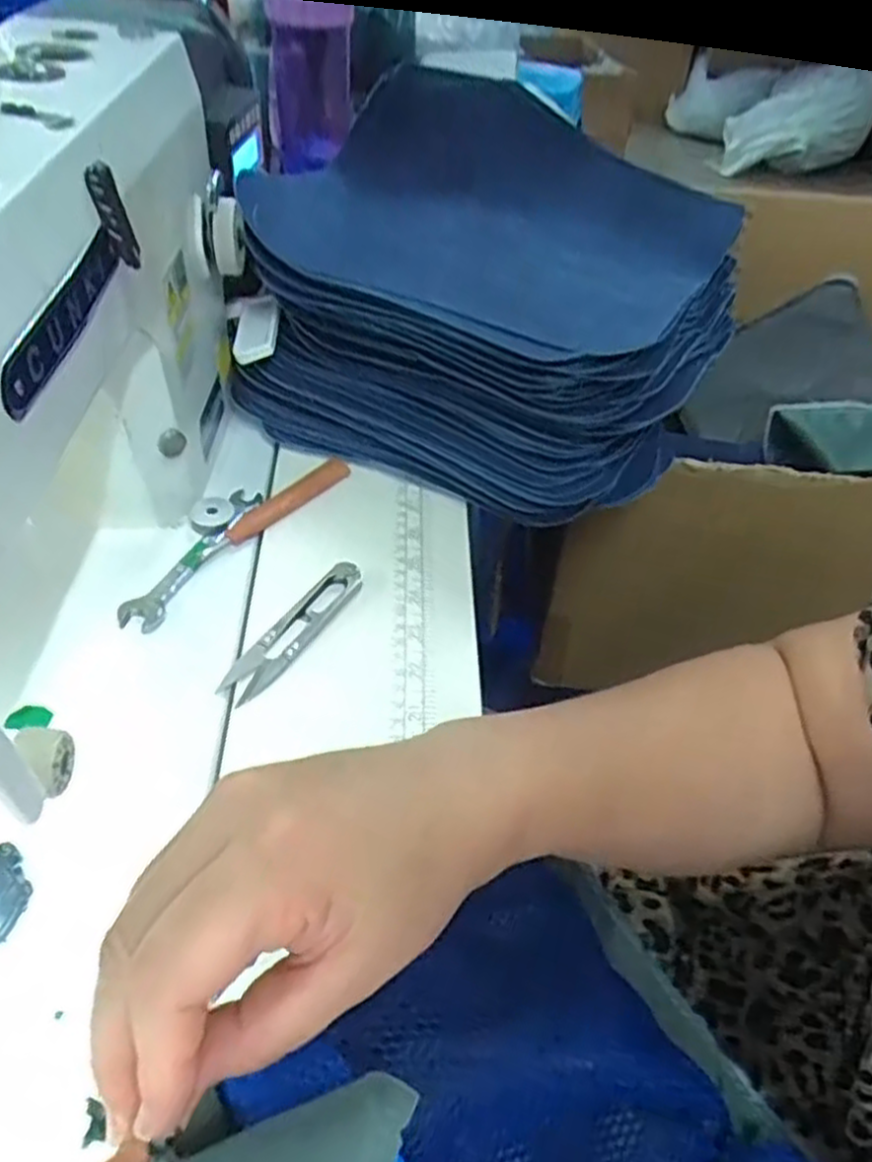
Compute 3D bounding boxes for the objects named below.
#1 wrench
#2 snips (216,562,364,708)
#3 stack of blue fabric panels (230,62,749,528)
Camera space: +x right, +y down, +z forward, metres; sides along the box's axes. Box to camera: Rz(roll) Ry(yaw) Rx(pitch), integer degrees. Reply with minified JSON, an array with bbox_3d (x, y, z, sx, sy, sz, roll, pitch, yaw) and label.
[{"bbox_3d":[-0.136,-0.017,0.447,0.021,0.008,0.119,17,46,10],"label":"wrench"},{"bbox_3d":[-0.074,0.025,0.412,0.024,0.013,0.098,26,47,18],"label":"snips"},{"bbox_3d":[0.039,-0.199,0.543,0.290,0.144,0.262,21,46,13],"label":"stack of blue fabric panels"}]

